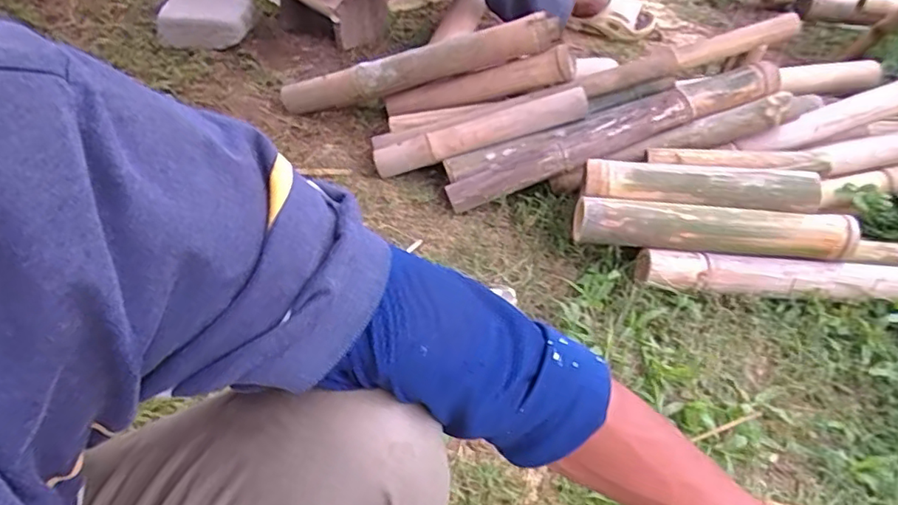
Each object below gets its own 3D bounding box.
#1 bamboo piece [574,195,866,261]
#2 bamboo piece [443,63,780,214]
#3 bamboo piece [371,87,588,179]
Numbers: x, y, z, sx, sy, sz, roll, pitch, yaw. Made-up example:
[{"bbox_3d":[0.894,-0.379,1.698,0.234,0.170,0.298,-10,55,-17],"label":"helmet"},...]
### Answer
[{"bbox_3d":[0.423,-0.032,0.906,0.433,0.071,0.059,7,42,1],"label":"bamboo piece"},{"bbox_3d":[0.292,-0.221,1.027,0.620,0.067,0.097,-22,46,-1],"label":"bamboo piece"},{"bbox_3d":[0.065,-0.228,1.063,0.379,0.052,0.069,-15,41,11],"label":"bamboo piece"}]

